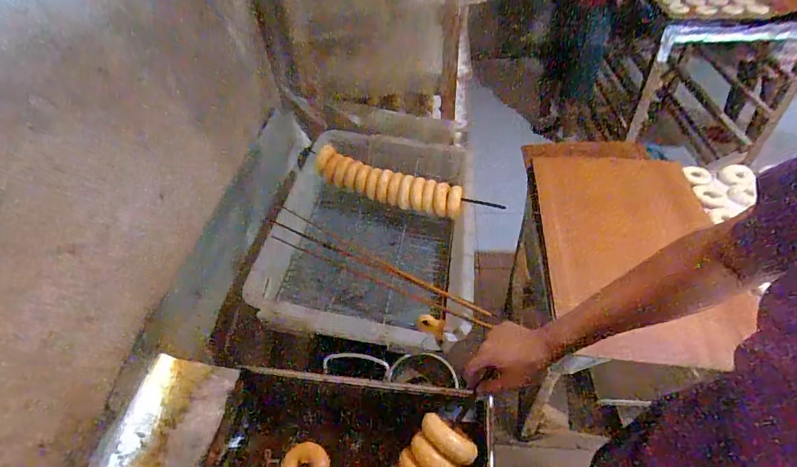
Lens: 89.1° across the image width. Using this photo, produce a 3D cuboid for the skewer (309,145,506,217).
[{"bbox_3d":[-0.019,-0.144,1.127,0.477,0.091,0.110,14,48,18],"label":"skewer"}]

